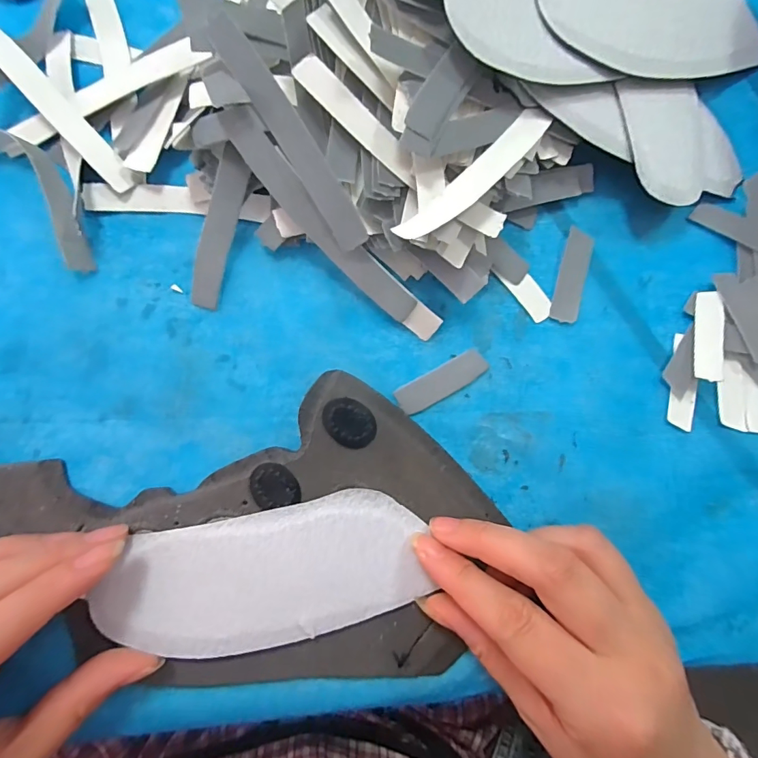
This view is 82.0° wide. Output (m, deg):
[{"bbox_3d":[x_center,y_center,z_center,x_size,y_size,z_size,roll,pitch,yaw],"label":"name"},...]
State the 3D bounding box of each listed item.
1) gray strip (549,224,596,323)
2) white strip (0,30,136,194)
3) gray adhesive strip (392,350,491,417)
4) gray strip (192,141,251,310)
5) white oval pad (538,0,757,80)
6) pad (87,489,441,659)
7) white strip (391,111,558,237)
[{"bbox_3d":[0.095,-0.050,0.212,0.013,0.004,0.046,16,82,-4],"label":"gray strip"},{"bbox_3d":[-0.143,-0.119,0.191,0.090,0.005,0.013,49,58,-4],"label":"white strip"},{"bbox_3d":[0.030,0.002,0.204,0.045,0.004,0.014,-29,87,-8],"label":"gray adhesive strip"},{"bbox_3d":[-0.071,-0.065,0.193,0.013,0.004,0.068,16,100,-4],"label":"gray strip"},{"bbox_3d":[0.133,-0.170,0.207,0.135,0.006,0.052,-10,88,-18],"label":"white oval pad"},{"bbox_3d":[-0.047,0.083,0.182,0.131,0.005,0.053,-9,88,-5],"label":"pad"},{"bbox_3d":[0.043,-0.085,0.180,0.014,0.011,0.091,45,81,0],"label":"white strip"}]

